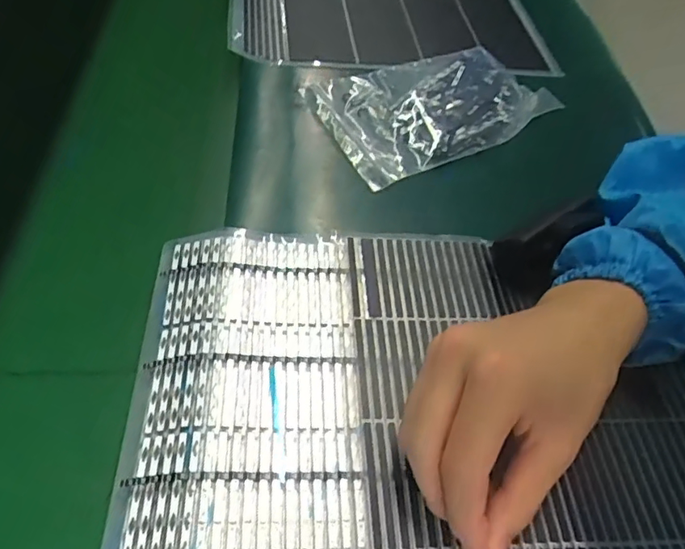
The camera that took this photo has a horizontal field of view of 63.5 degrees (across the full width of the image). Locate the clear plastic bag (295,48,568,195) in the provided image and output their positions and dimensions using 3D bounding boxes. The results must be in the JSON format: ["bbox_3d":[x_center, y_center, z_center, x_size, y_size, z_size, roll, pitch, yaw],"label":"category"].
[{"bbox_3d":[0.075,-0.143,0.455,0.187,0.012,0.121,-21,57,-21],"label":"clear plastic bag"}]

